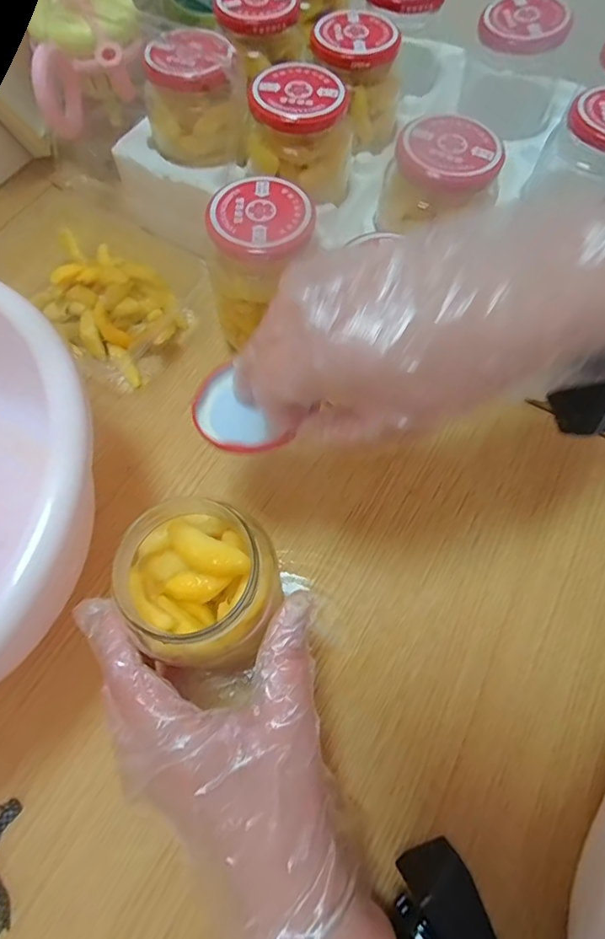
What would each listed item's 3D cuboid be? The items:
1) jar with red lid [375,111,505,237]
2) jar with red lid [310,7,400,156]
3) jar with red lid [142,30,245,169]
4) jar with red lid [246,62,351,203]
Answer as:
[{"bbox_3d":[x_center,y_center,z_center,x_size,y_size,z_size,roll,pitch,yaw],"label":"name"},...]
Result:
[{"bbox_3d":[0.096,-0.202,0.337,0.071,0.063,0.071,1,66,-1],"label":"jar with red lid"},{"bbox_3d":[0.043,-0.325,0.396,0.069,0.067,0.072,1,66,-1],"label":"jar with red lid"},{"bbox_3d":[-0.087,-0.293,0.375,0.078,0.062,0.073,1,66,-1],"label":"jar with red lid"},{"bbox_3d":[-0.001,-0.254,0.360,0.078,0.061,0.069,8,66,2],"label":"jar with red lid"}]

